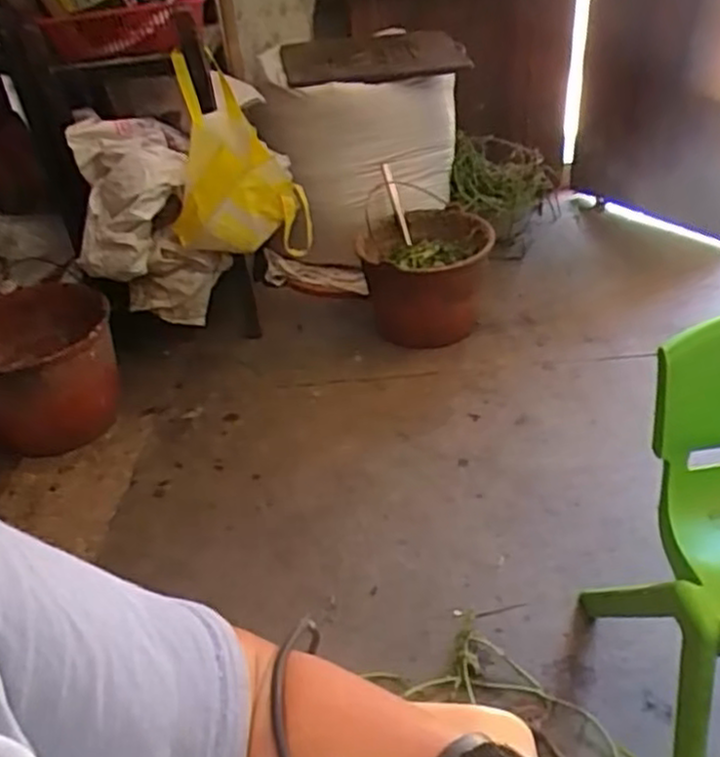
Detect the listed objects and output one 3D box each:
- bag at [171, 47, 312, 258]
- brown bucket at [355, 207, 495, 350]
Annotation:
[{"bbox_3d":[-0.273,-0.475,1.666,0.295,0.350,0.202,-5,36,-1],"label":"bag"},{"bbox_3d":[0.160,-0.248,1.841,0.311,0.230,0.337,-1,36,6],"label":"brown bucket"}]

